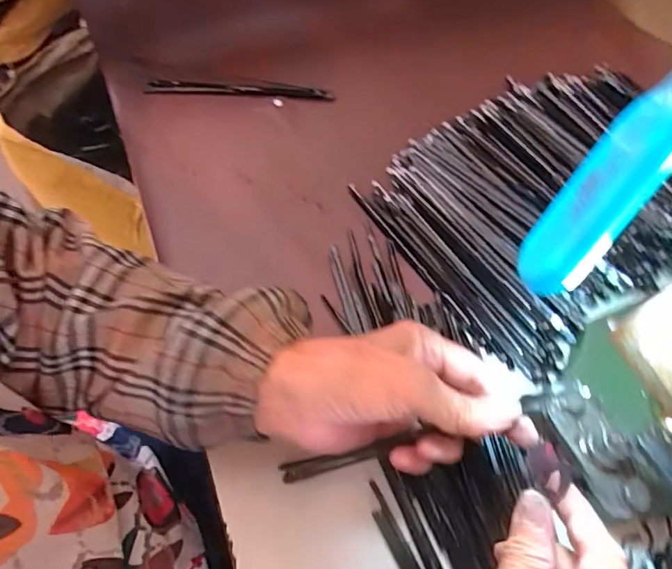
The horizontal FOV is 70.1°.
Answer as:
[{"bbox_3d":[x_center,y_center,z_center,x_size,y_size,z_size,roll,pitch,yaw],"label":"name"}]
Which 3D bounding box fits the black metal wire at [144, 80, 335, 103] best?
[{"bbox_3d":[-0.096,-0.197,0.480,0.184,0.009,0.019,2,61,-2],"label":"black metal wire"}]

